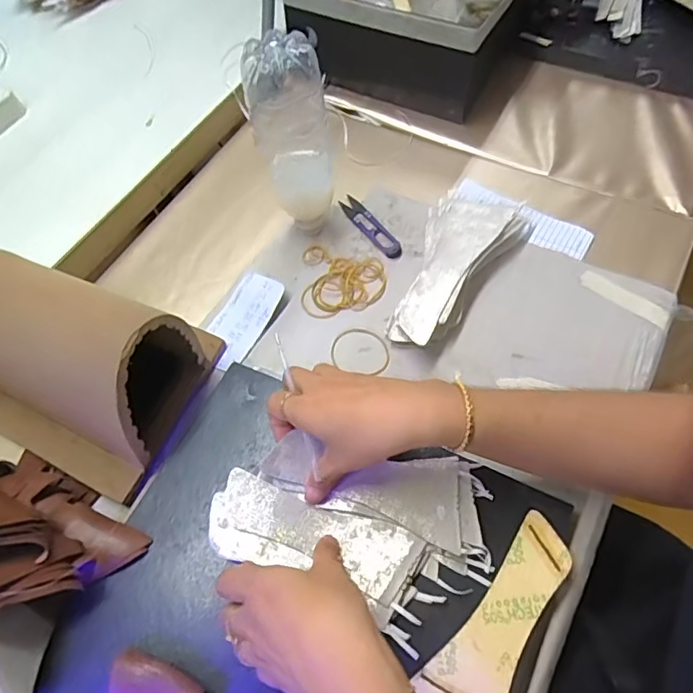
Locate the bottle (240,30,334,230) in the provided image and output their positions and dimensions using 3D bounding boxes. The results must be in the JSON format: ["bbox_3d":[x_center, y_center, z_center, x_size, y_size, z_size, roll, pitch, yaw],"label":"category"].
[{"bbox_3d":[-0.046,-0.173,0.485,0.063,0.199,0.055,-17,61,-6],"label":"bottle"}]

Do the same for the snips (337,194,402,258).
[{"bbox_3d":[0.024,-0.129,0.565,0.023,0.004,0.100,-32,63,-14],"label":"snips"}]

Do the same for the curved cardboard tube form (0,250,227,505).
[{"bbox_3d":[-0.233,0.005,0.443,0.184,0.125,0.167,18,63,14],"label":"curved cardboard tube form"}]

